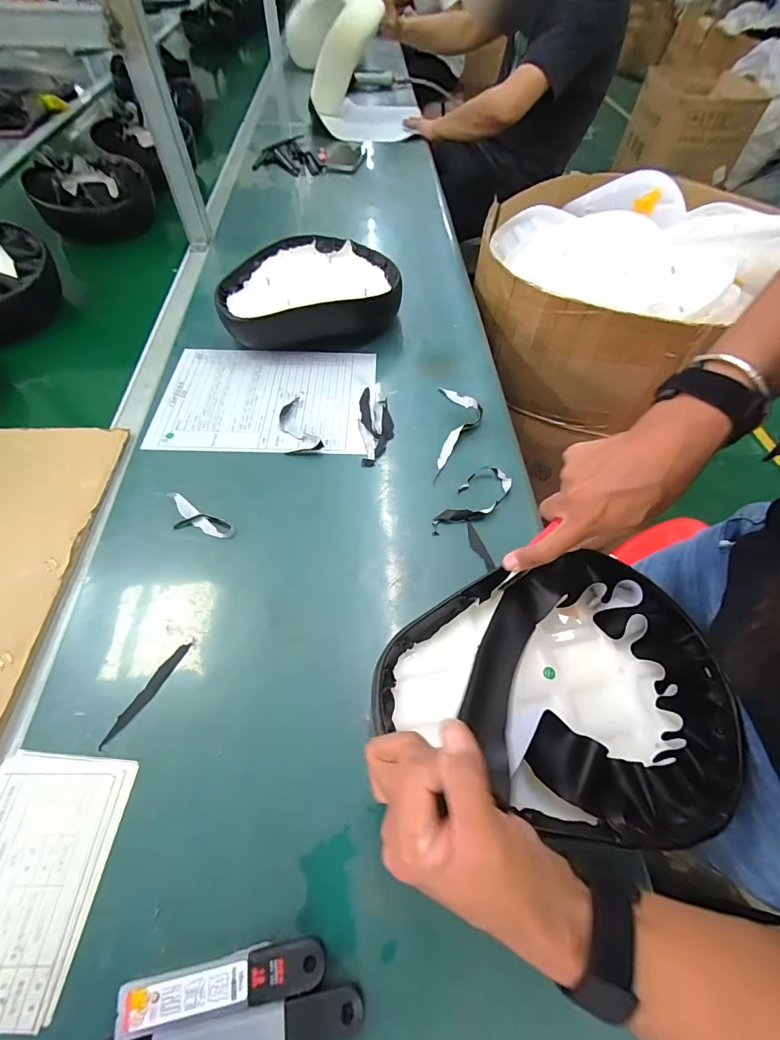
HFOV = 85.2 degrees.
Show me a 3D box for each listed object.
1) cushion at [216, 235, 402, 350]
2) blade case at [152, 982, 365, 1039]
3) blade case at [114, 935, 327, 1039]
[{"bbox_3d":[-0.120,-0.352,0.660,0.258,0.076,0.205,-3,56,-6],"label":"cushion"},{"bbox_3d":[-0.081,0.316,0.261,0.126,0.006,0.027,-8,56,-9],"label":"blade case"},{"bbox_3d":[-0.107,0.298,0.274,0.126,0.009,0.026,-7,56,-8],"label":"blade case"}]

